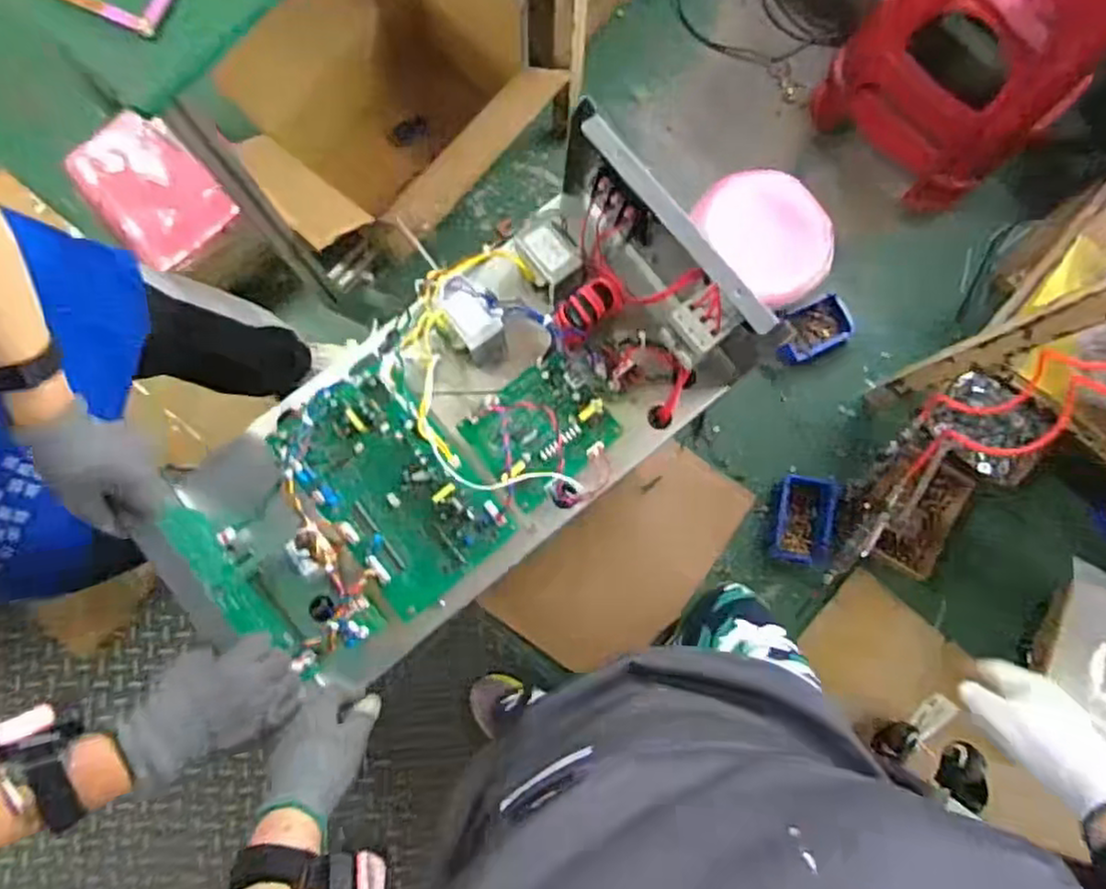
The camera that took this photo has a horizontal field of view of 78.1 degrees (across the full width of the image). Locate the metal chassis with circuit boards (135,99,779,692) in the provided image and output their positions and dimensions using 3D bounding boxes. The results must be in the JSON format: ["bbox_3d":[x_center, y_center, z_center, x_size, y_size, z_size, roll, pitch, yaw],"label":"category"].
[{"bbox_3d":[-0.099,-0.032,0.762,0.609,0.208,0.316,-41,86,-4],"label":"metal chassis with circuit boards"}]

